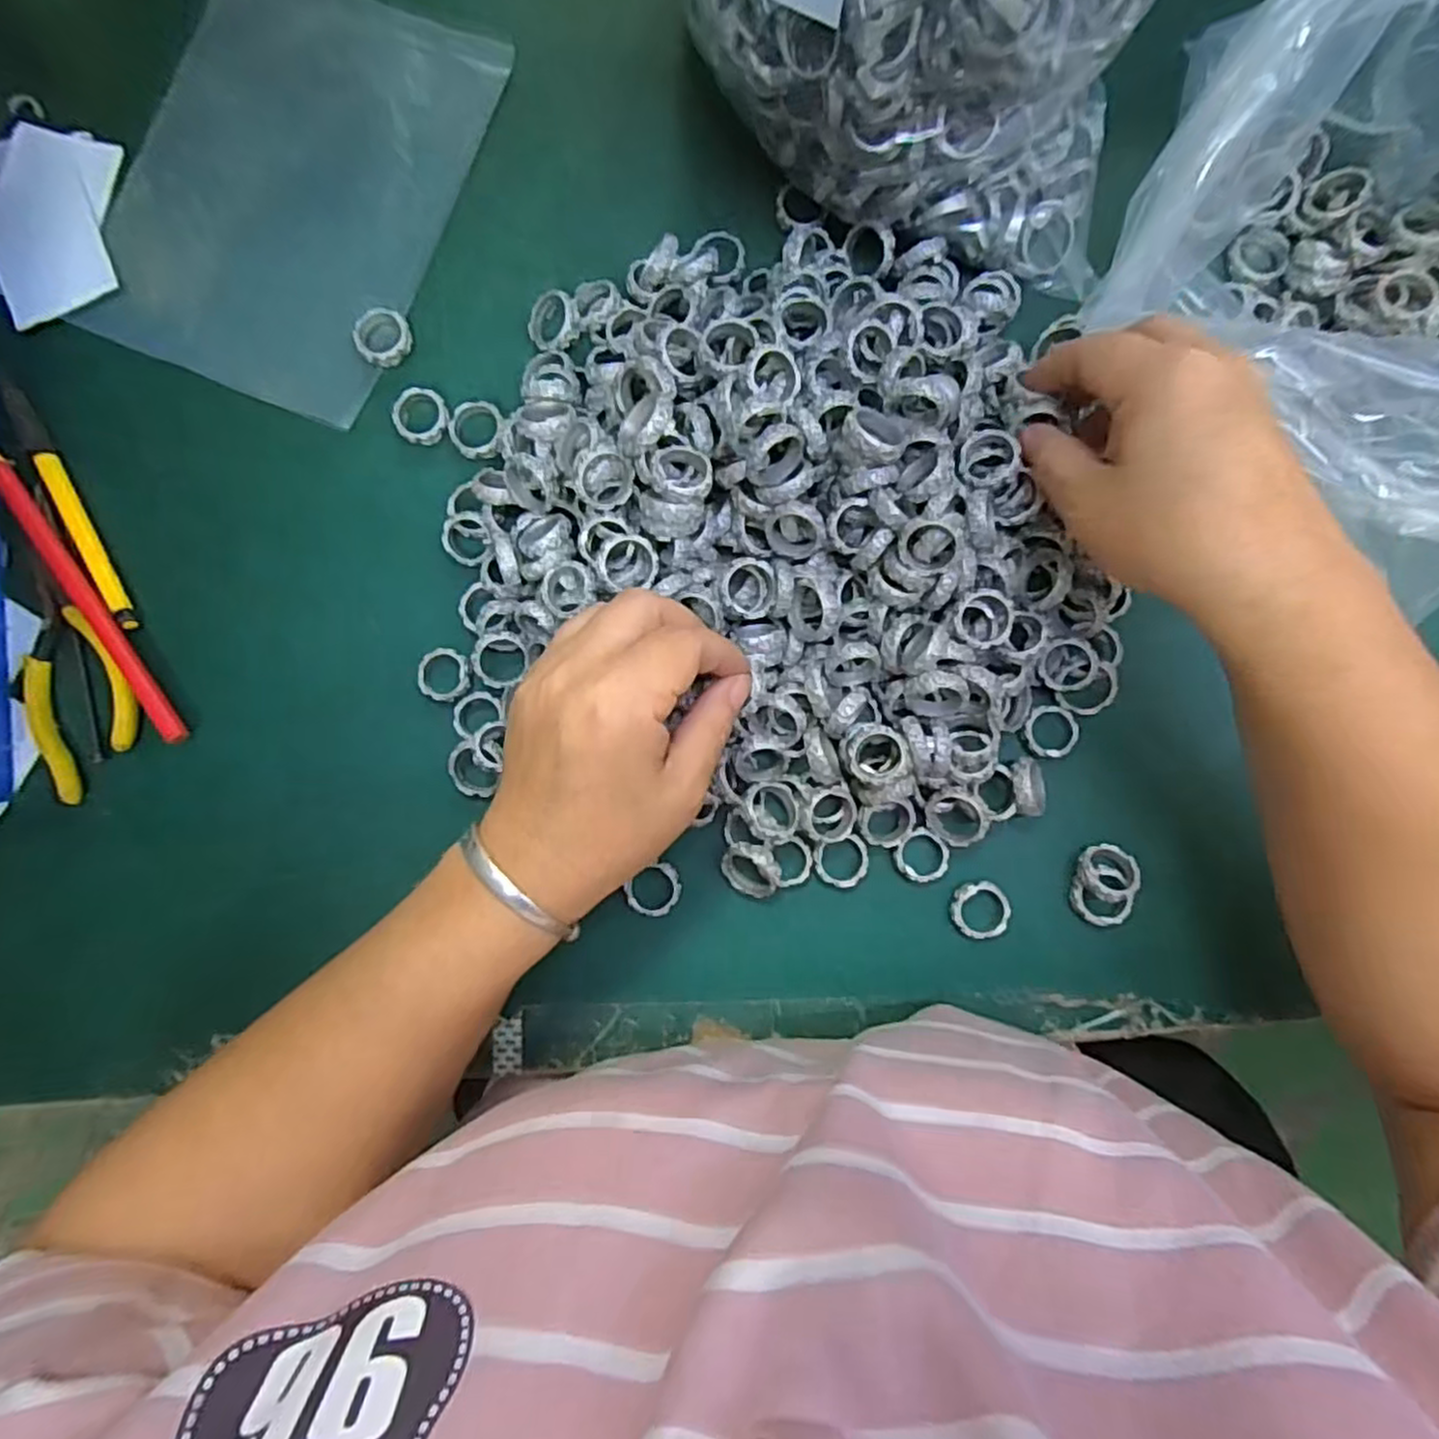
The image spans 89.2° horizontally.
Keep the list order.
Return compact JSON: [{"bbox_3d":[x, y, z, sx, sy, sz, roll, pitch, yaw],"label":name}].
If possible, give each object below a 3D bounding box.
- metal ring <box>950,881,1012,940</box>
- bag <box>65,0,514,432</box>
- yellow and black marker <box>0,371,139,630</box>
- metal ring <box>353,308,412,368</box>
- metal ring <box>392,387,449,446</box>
[{"bbox_3d":[0.114,0.083,0.318,0.025,0.004,0.024,0,86,0],"label":"metal ring"},{"bbox_3d":[-0.205,-0.253,0.344,0.151,0.008,0.196,22,87,2],"label":"bag"},{"bbox_3d":[-0.297,-0.099,0.333,0.008,0.006,0.129,-28,86,-1],"label":"yellow and black marker"},{"bbox_3d":[-0.156,-0.177,0.338,0.025,0.008,0.026,0,86,0],"label":"metal ring"},{"bbox_3d":[-0.137,-0.140,0.336,0.024,0.006,0.025,0,86,0],"label":"metal ring"}]

